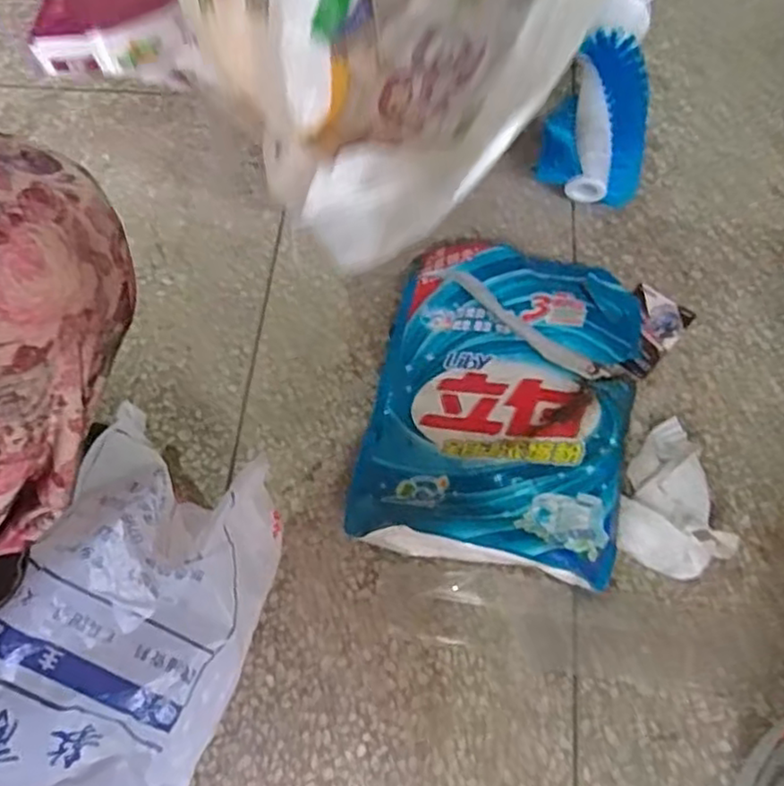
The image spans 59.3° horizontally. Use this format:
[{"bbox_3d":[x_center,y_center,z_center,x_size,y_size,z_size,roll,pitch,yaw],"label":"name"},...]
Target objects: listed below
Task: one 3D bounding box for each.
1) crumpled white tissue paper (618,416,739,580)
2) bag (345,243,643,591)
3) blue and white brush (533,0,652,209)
[{"bbox_3d":[0.214,0.084,0.548,0.075,0.033,0.120,-9,64,-5],"label":"crumpled white tissue paper"},{"bbox_3d":[0.095,0.000,0.582,0.214,0.053,0.283,12,64,5],"label":"bag"},{"bbox_3d":[0.207,-0.287,0.663,0.096,0.049,0.201,13,93,7],"label":"blue and white brush"}]

